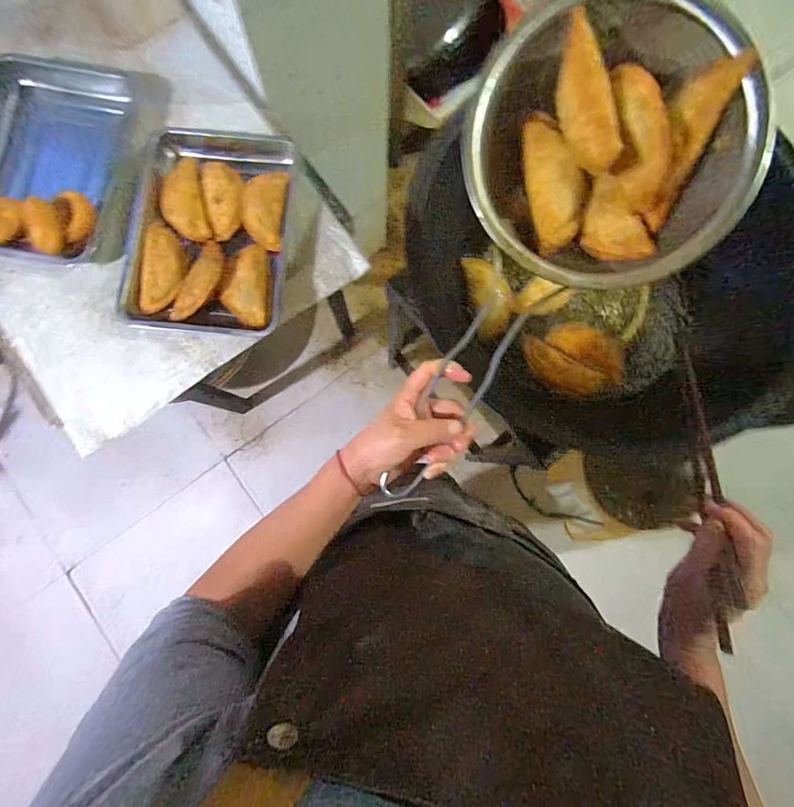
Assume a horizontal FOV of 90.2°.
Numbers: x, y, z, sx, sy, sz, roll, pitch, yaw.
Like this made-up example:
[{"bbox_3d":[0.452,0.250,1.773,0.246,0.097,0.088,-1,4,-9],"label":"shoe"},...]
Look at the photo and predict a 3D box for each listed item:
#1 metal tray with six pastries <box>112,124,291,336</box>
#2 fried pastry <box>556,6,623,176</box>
[{"bbox_3d":[-0.298,-0.279,0.632,0.247,0.031,0.332,3,82,-2],"label":"metal tray with six pastries"},{"bbox_3d":[0.162,-0.260,0.338,0.034,0.034,0.123,-12,83,-4],"label":"fried pastry"}]

